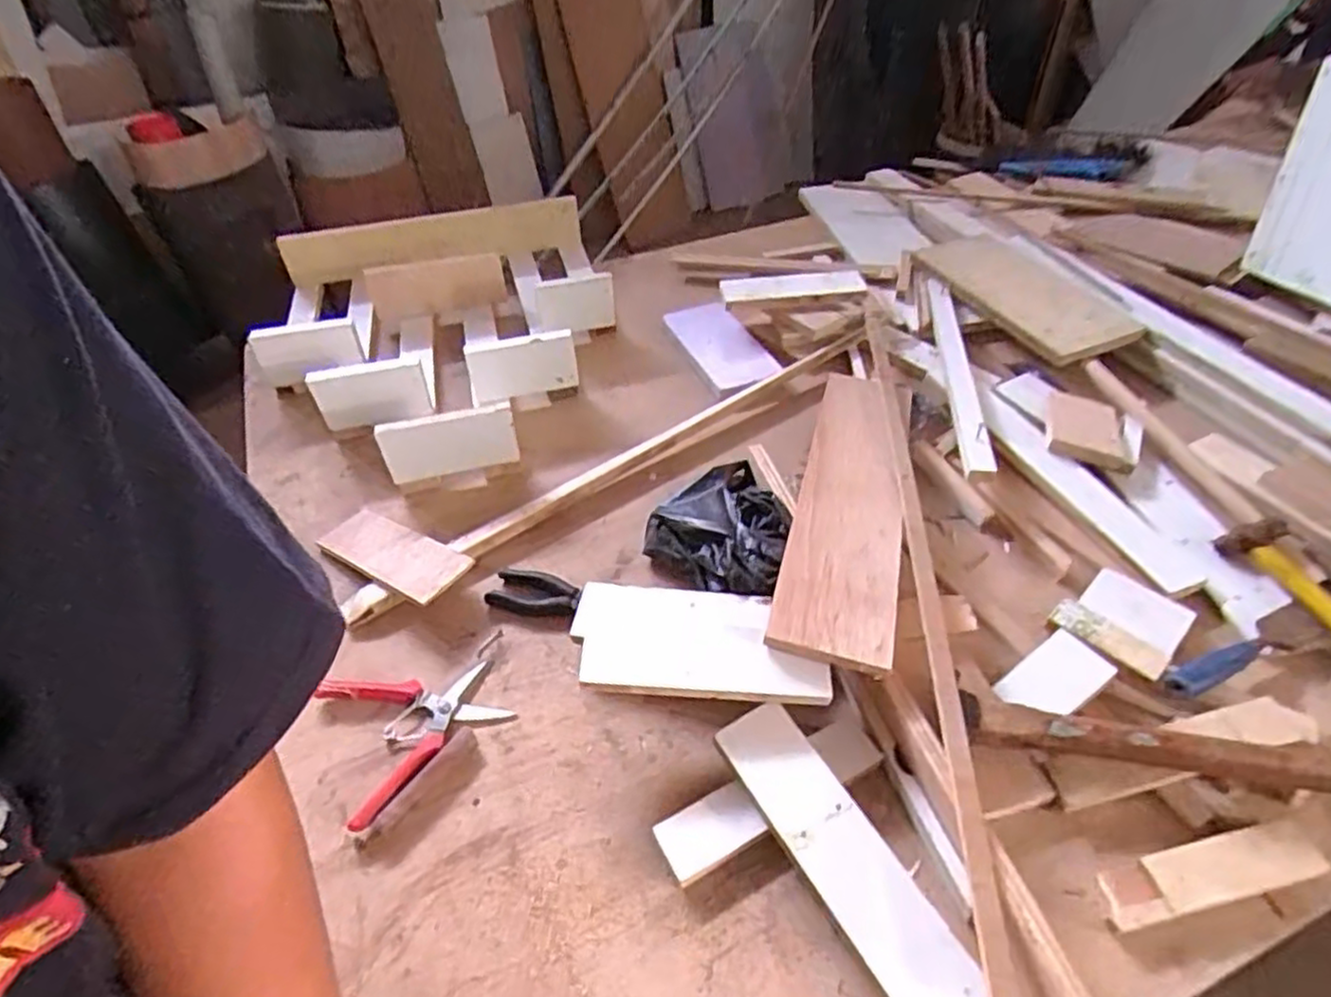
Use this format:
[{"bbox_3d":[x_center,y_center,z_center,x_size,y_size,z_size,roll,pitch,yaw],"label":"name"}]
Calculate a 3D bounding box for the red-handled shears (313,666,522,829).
[{"bbox_3d":[-0.239,0.202,0.678,0.153,0.024,0.145,-30,51,-26],"label":"red-handled shears"}]

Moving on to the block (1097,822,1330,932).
[{"bbox_3d":[0.418,0.281,0.553,0.177,0.024,0.042,-8,45,-6],"label":"block"}]

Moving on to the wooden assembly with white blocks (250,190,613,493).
[{"bbox_3d":[-0.324,-0.239,1.060,0.476,0.113,0.570,-9,45,-8],"label":"wooden assembly with white blocks"}]

